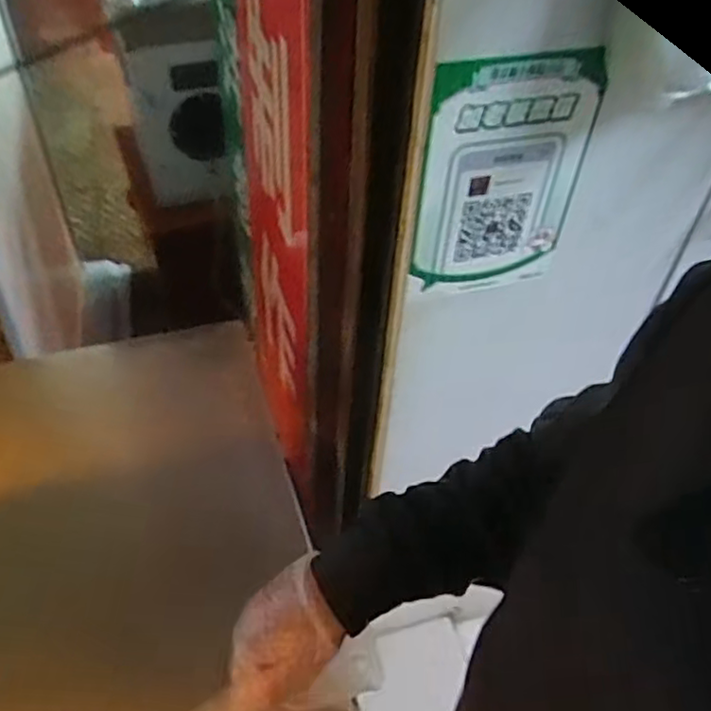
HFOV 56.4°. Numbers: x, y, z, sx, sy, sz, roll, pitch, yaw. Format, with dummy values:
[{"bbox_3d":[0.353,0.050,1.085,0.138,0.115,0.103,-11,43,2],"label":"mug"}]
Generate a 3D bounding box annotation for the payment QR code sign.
[{"bbox_3d":[0.134,-0.158,0.604,0.159,0.222,0.008,-10,48,-15],"label":"payment QR code sign"}]

